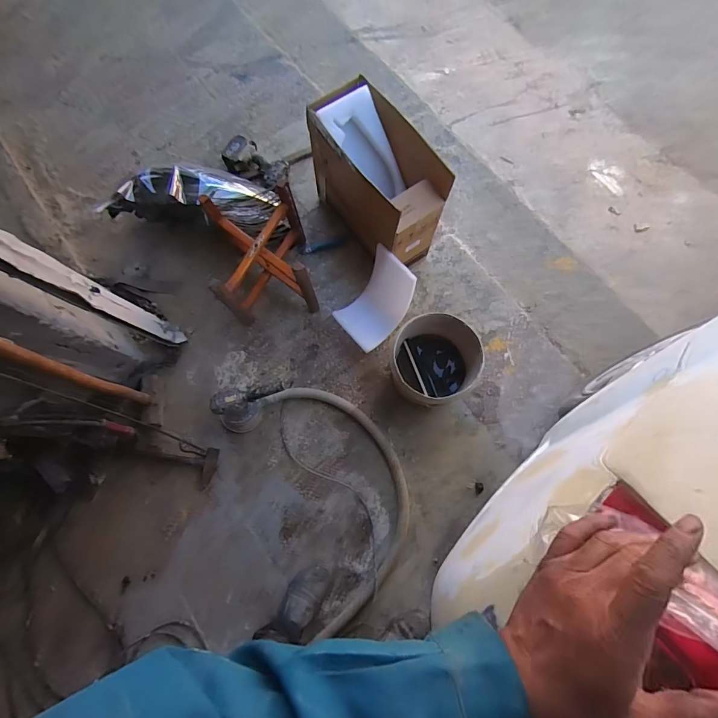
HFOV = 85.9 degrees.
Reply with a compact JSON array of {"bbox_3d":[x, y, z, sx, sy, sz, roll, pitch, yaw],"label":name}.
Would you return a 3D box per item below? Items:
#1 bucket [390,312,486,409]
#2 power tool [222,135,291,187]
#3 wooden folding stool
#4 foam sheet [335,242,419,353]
[{"bbox_3d":[0.230,0.011,1.205,0.244,0.243,0.234,0,76,1],"label":"bucket"},{"bbox_3d":[-0.396,-0.758,1.508,0.255,0.083,0.147,29,79,8],"label":"power tool"},{"bbox_3d":[-0.320,-0.353,1.291,0.297,0.312,0.368,-10,76,-1],"label":"wooden folding stool"},{"bbox_3d":[0.050,-0.192,1.273,0.196,0.173,0.251,42,81,10],"label":"foam sheet"}]

